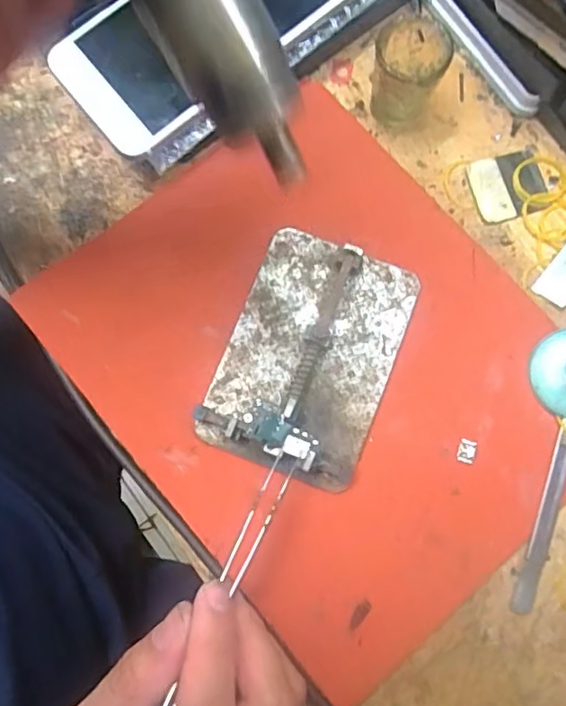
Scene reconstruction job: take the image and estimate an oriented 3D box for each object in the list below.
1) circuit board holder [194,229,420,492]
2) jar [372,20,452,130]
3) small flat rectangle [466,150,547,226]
[{"bbox_3d":[0.014,0.000,0.280,0.080,0.017,0.114,21,80,5],"label":"circuit board holder"},{"bbox_3d":[0.063,-0.140,0.294,0.033,0.046,0.035,0,79,1],"label":"jar"},{"bbox_3d":[0.121,-0.090,0.306,0.038,0.004,0.035,-15,80,-2],"label":"small flat rectangle"}]

